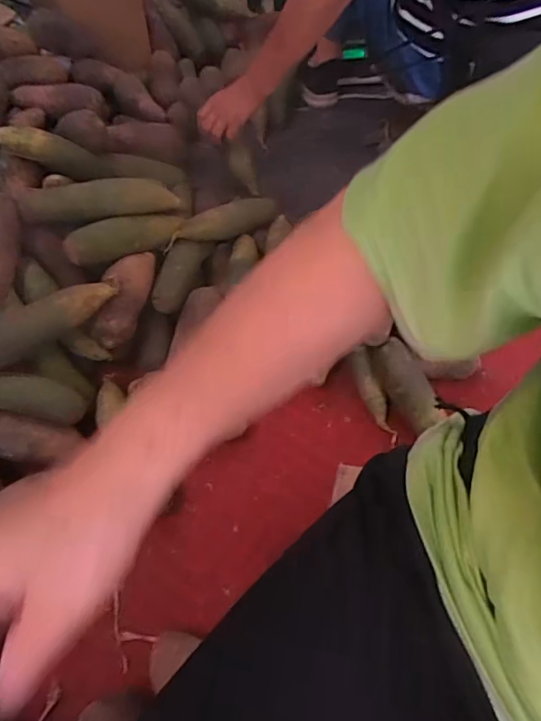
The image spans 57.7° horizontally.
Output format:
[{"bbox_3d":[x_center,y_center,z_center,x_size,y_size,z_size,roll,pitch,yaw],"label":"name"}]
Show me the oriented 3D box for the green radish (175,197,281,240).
[{"bbox_3d":[-0.062,-0.227,0.786,0.172,0.050,0.042,-25,62,-18],"label":"green radish"}]

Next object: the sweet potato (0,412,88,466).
[{"bbox_3d":[-0.317,0.103,0.642,0.144,0.036,0.051,7,57,2],"label":"sweet potato"}]

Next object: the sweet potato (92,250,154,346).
[{"bbox_3d":[-0.205,-0.094,0.687,0.051,0.050,0.150,14,73,6],"label":"sweet potato"}]

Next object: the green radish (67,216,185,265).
[{"bbox_3d":[-0.207,-0.177,0.705,0.042,0.047,0.176,42,47,22],"label":"green radish"}]

